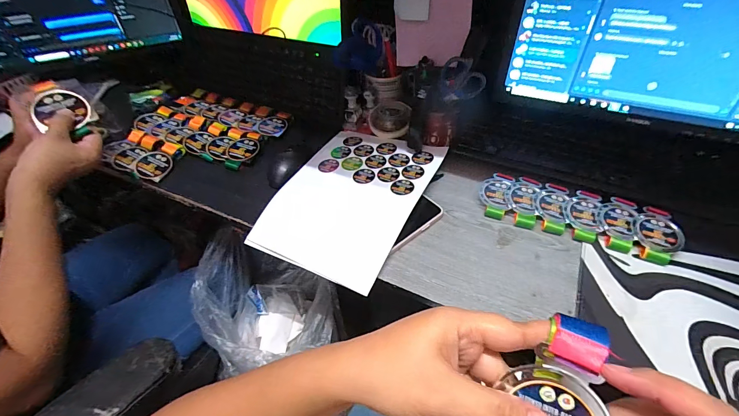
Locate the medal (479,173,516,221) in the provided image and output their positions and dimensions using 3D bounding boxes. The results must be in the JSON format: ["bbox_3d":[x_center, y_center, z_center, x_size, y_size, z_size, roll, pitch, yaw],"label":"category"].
[{"bbox_3d":[0.202,-0.022,0.538,0.048,0.016,0.084,12,49,16],"label":"medal"}]

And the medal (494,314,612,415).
[{"bbox_3d":[0.104,0.107,0.187,0.050,0.009,0.092,20,85,21],"label":"medal"}]

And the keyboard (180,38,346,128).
[{"bbox_3d":[-0.254,-0.291,0.747,0.467,0.113,0.027,20,22,19],"label":"keyboard"}]

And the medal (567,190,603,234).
[{"bbox_3d":[0.317,0.002,0.496,0.045,0.005,0.072,13,49,16],"label":"medal"}]

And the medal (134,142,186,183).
[{"bbox_3d":[-0.401,-0.090,0.633,0.064,0.012,0.092,7,47,11],"label":"medal"}]

